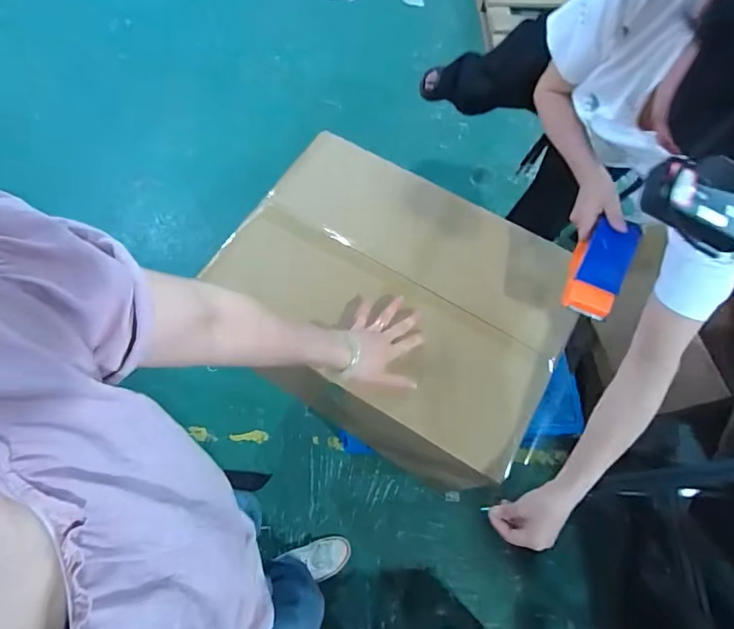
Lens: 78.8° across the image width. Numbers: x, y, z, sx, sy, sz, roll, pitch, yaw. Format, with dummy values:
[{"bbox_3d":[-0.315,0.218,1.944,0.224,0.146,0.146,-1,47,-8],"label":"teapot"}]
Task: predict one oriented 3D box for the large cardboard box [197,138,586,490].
[{"bbox_3d":[0.050,0.016,0.876,0.548,0.372,0.434,28,68,10],"label":"large cardboard box"}]

